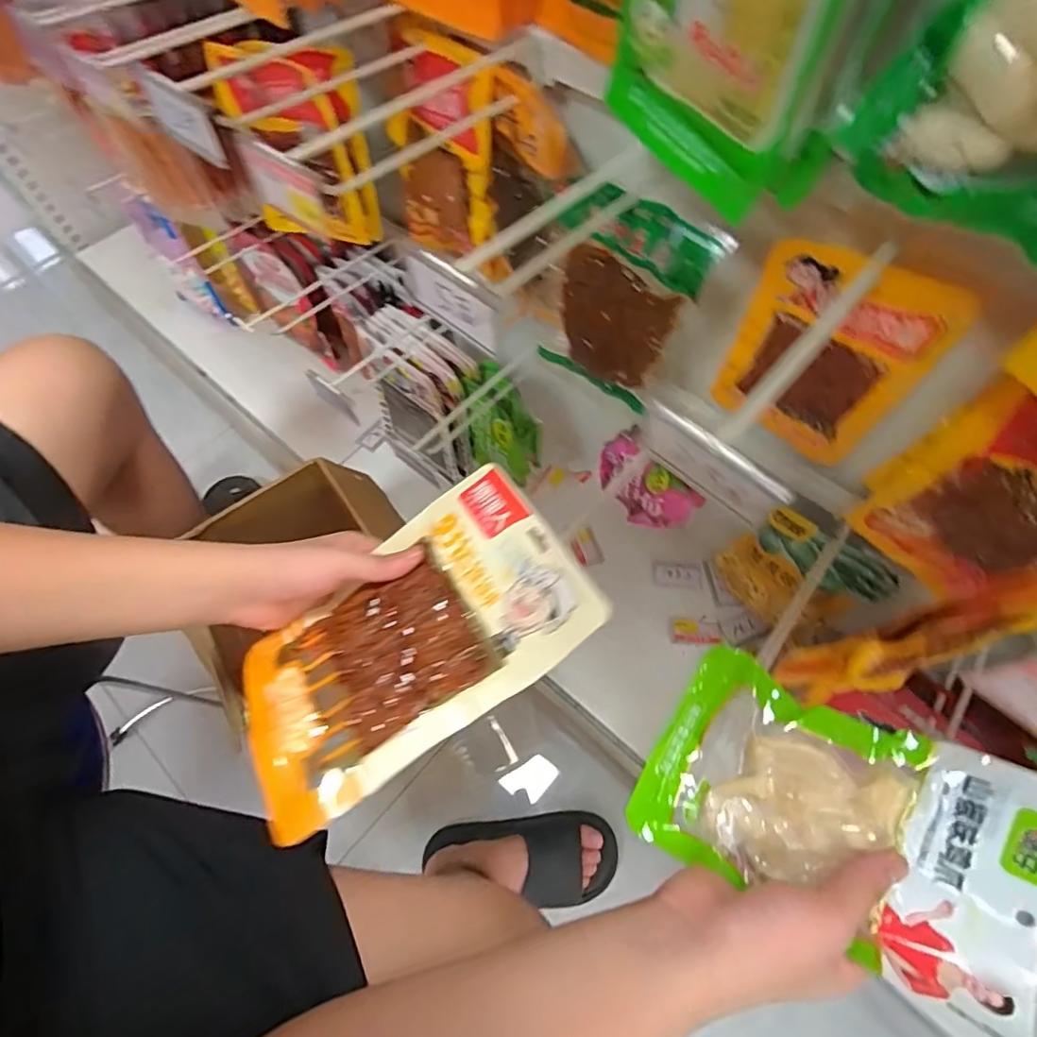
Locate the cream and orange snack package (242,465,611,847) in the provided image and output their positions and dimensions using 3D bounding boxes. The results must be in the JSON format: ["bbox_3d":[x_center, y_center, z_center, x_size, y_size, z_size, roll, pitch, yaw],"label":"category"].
[{"bbox_3d":[-0.080,0.085,0.397,0.252,0.021,0.161,-33,58,-5],"label":"cream and orange snack package"}]

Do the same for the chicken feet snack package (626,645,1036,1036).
[{"bbox_3d":[0.191,0.184,0.336,0.216,0.022,0.140,19,90,30],"label":"chicken feet snack package"}]

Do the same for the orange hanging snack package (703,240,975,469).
[{"bbox_3d":[0.258,-0.138,0.469,0.138,0.187,0.033,26,66,12],"label":"orange hanging snack package"}]

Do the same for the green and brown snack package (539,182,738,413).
[{"bbox_3d":[0.094,-0.196,0.520,0.126,0.232,0.022,35,71,8],"label":"green and brown snack package"}]

